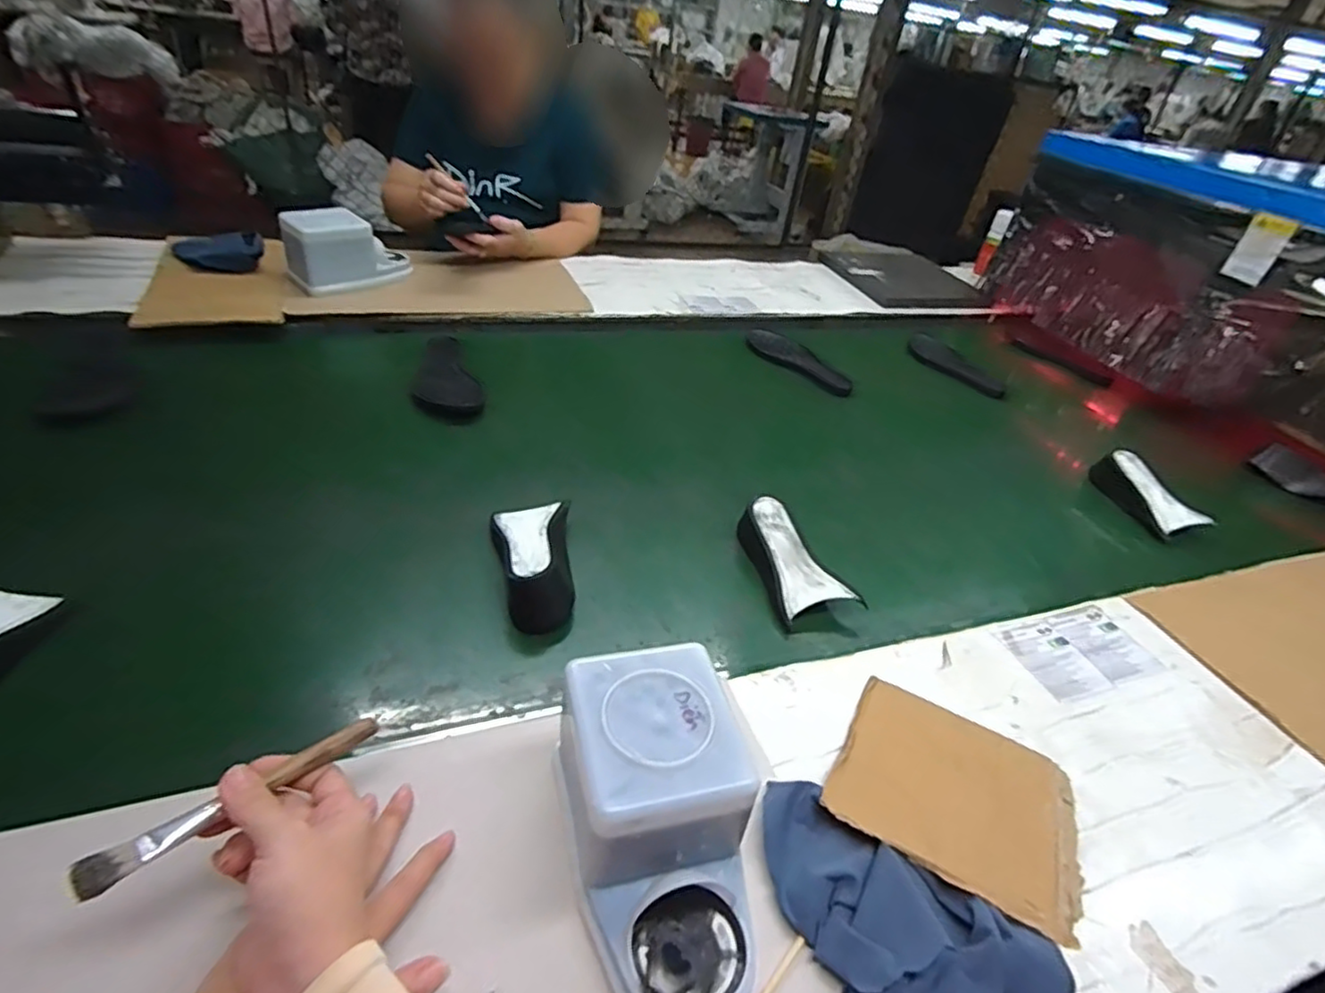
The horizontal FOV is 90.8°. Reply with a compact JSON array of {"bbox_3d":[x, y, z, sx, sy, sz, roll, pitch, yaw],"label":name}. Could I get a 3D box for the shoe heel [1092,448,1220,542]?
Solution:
[{"bbox_3d":[0.661,-0.001,0.893,0.058,0.072,0.159,3,37,-9],"label":"shoe heel"}]

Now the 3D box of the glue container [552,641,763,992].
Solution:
[{"bbox_3d":[0.001,0.195,0.385,0.105,0.102,0.186,-5,39,-18],"label":"glue container"}]

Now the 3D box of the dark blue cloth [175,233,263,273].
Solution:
[{"bbox_3d":[-0.707,-0.389,1.053,0.121,0.057,0.041,-20,45,-33],"label":"dark blue cloth"}]

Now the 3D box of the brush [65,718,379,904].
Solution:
[{"bbox_3d":[-0.226,0.161,0.354,0.017,0.012,0.145,31,34,28],"label":"brush"}]

